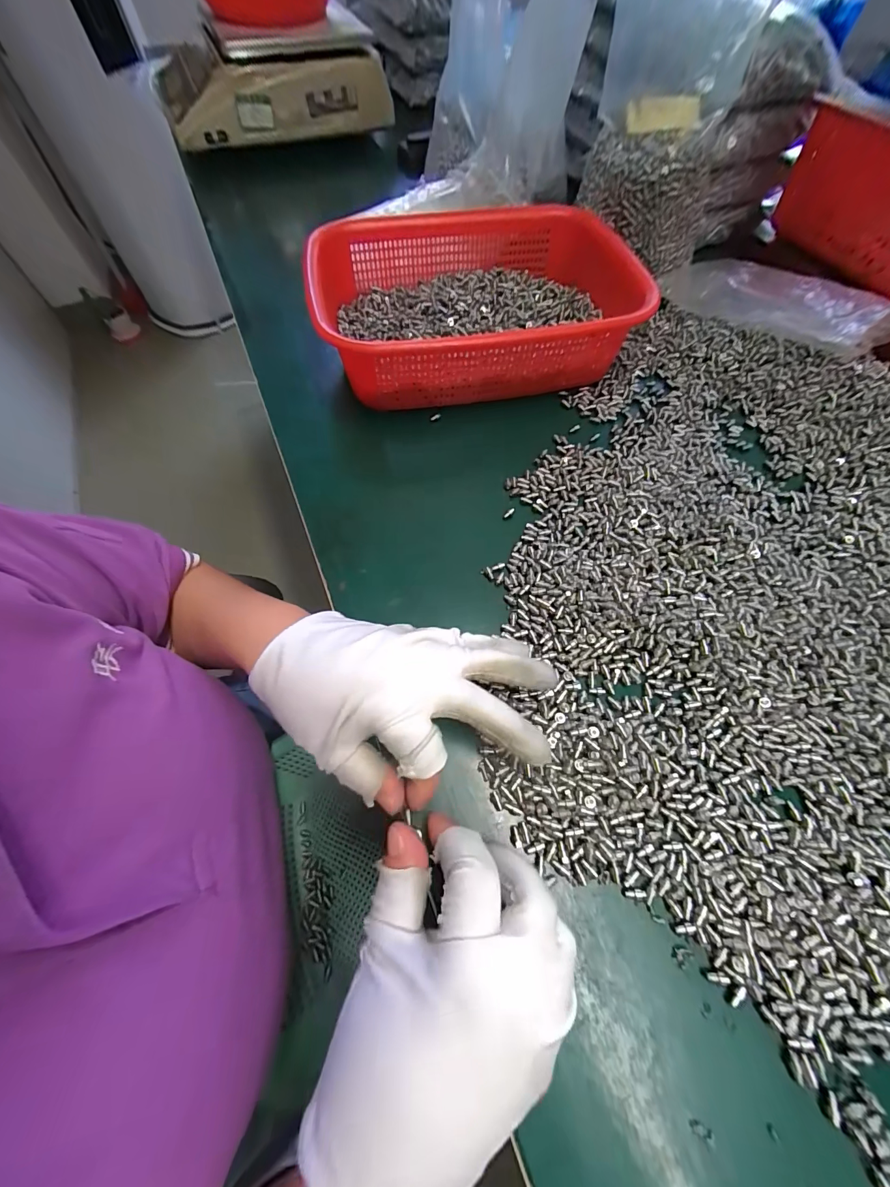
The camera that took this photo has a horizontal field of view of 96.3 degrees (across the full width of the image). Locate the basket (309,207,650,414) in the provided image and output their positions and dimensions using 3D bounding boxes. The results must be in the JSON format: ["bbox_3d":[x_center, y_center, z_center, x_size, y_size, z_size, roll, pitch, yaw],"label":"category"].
[{"bbox_3d":[0.028,-0.273,0.378,0.276,0.071,0.219,-10,63,-4],"label":"basket"}]

